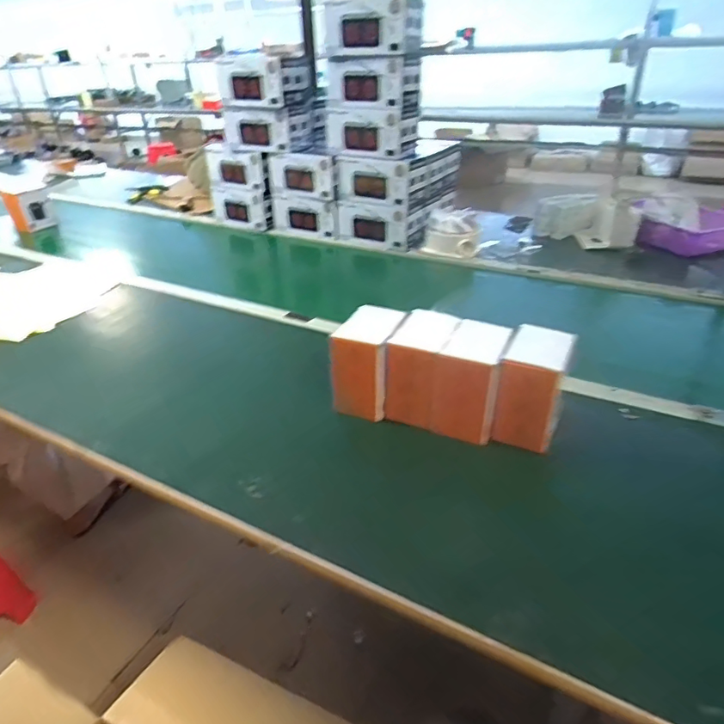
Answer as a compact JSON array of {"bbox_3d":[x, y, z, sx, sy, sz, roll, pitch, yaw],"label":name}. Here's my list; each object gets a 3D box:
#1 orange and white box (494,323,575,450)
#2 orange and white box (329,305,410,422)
[{"bbox_3d":[0.202,0.026,0.600,0.076,0.105,0.112,14,35,25],"label":"orange and white box"},{"bbox_3d":[0.012,-0.005,0.645,0.080,0.122,0.100,10,33,19],"label":"orange and white box"}]

